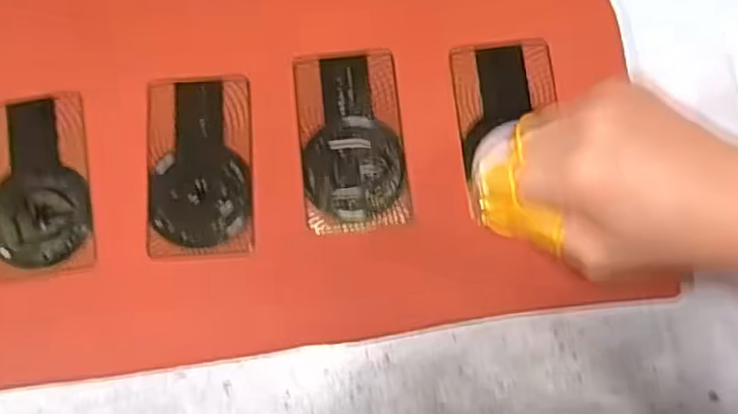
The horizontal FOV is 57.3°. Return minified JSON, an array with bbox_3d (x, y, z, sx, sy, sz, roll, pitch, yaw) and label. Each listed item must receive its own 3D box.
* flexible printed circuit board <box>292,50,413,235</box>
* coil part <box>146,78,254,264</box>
[{"bbox_3d":[-0.008,-0.032,0.319,0.048,0.006,0.086,-6,78,-1],"label":"flexible printed circuit board"},{"bbox_3d":[-0.079,-0.020,0.316,0.048,0.004,0.084,-3,78,0],"label":"coil part"}]

